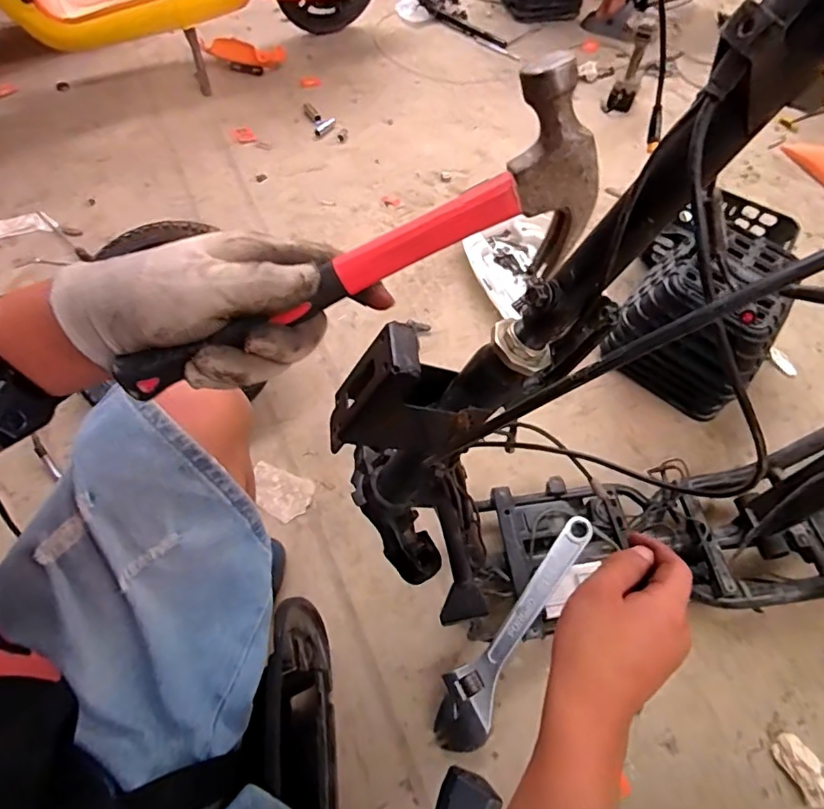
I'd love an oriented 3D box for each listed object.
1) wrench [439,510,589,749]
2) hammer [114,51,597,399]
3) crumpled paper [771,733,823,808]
[{"bbox_3d":[0.150,0.321,0.765,0.077,0.020,0.363,33,81,16],"label":"wrench"},{"bbox_3d":[-0.035,-0.066,0.288,0.274,0.095,0.029,-24,58,11],"label":"hammer"},{"bbox_3d":[0.561,0.521,0.763,0.048,0.033,0.087,-23,61,-17],"label":"crumpled paper"}]

